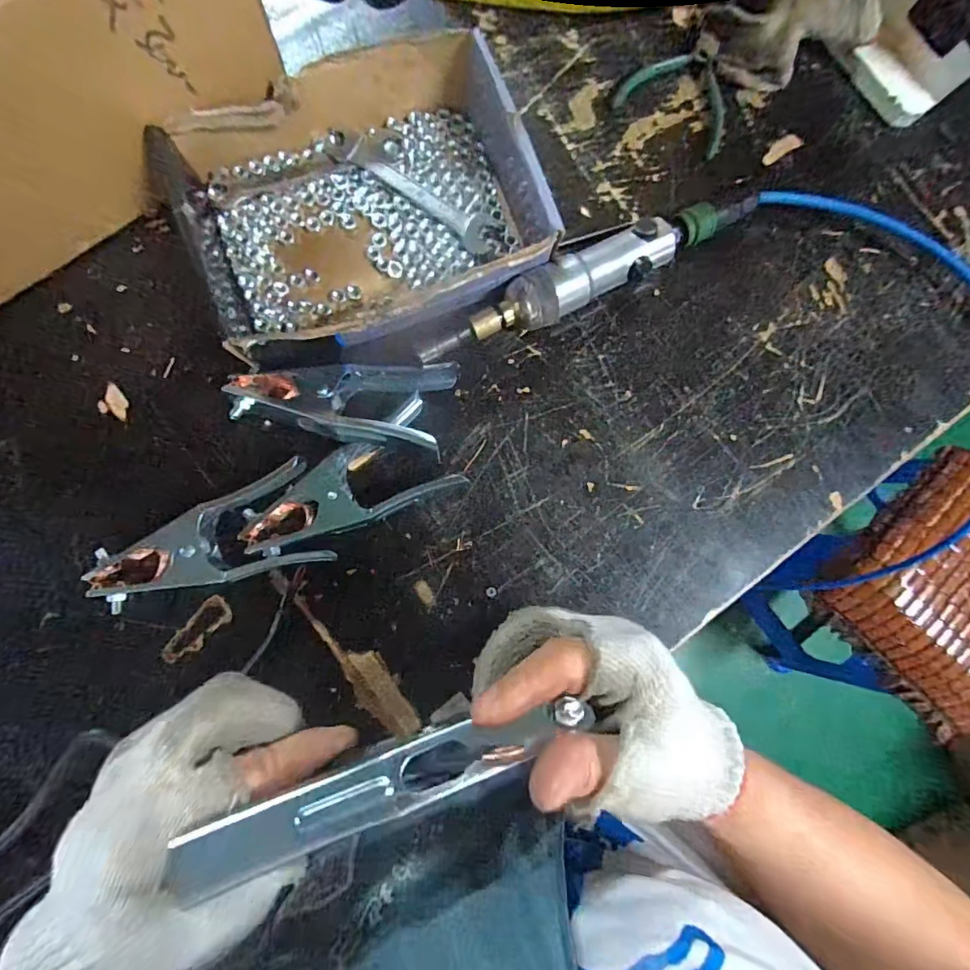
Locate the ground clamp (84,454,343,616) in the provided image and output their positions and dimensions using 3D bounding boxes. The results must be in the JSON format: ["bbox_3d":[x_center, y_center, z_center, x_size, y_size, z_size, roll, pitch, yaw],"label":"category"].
[{"bbox_3d":[-0.201,0.046,0.359,0.159,0.026,0.076,-21,86,-6],"label":"ground clamp"}]

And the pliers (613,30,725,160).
[{"bbox_3d":[0.175,-0.346,0.423,0.100,0.014,0.090,29,83,0],"label":"pliers"}]

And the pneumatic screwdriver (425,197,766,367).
[{"bbox_3d":[0.084,-0.165,0.390,0.299,0.043,0.042,-26,86,-6],"label":"pneumatic screwdriver"}]

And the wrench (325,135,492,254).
[{"bbox_3d":[-0.056,-0.235,0.391,0.141,0.008,0.031,32,83,0],"label":"wrench"}]

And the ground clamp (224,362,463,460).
[{"bbox_3d":[-0.107,-0.070,0.372,0.157,0.034,0.073,9,83,-3],"label":"ground clamp"}]

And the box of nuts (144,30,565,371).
[{"bbox_3d":[-0.091,-0.209,0.371,0.251,0.064,0.187,-23,86,-6],"label":"box of nuts"}]

